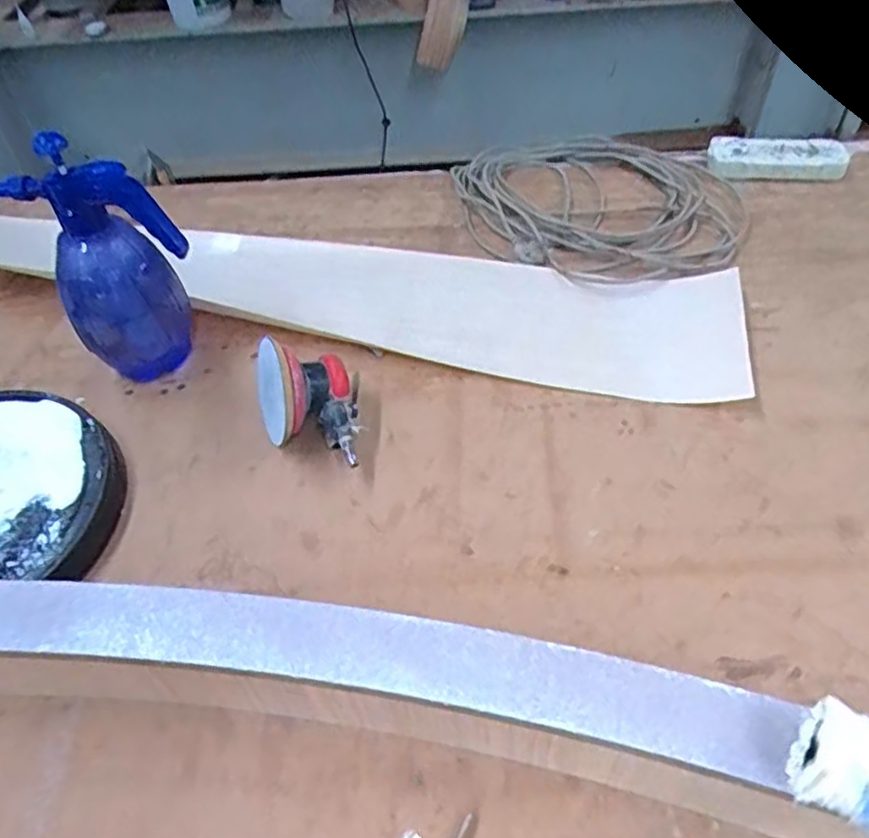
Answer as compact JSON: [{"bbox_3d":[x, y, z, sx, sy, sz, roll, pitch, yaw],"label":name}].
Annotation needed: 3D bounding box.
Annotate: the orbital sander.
[{"bbox_3d":[-0.139,-0.016,0.739,0.113,0.101,0.140,-10,51,-4],"label":"orbital sander"}]

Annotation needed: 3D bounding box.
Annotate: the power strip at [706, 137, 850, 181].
[{"bbox_3d":[0.534,-0.410,1.051,0.199,0.029,0.066,4,51,8],"label":"power strip"}]

